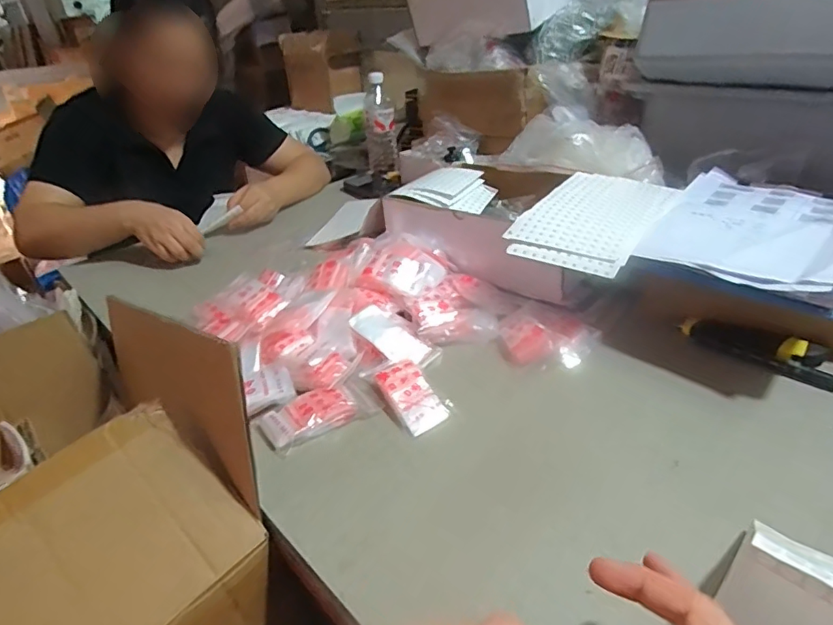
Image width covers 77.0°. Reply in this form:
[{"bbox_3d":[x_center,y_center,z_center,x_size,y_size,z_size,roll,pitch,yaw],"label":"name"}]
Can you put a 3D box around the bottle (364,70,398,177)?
[{"bbox_3d":[-0.083,-0.421,1.177,0.069,0.199,0.072,-6,31,-2],"label":"bottle"}]

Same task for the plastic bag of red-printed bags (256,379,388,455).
[{"bbox_3d":[-0.098,0.100,0.527,0.114,0.025,0.050,-20,35,-23],"label":"plastic bag of red-printed bags"}]

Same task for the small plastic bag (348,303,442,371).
[{"bbox_3d":[-0.026,0.032,0.608,0.106,0.009,0.056,31,40,8],"label":"small plastic bag"}]

